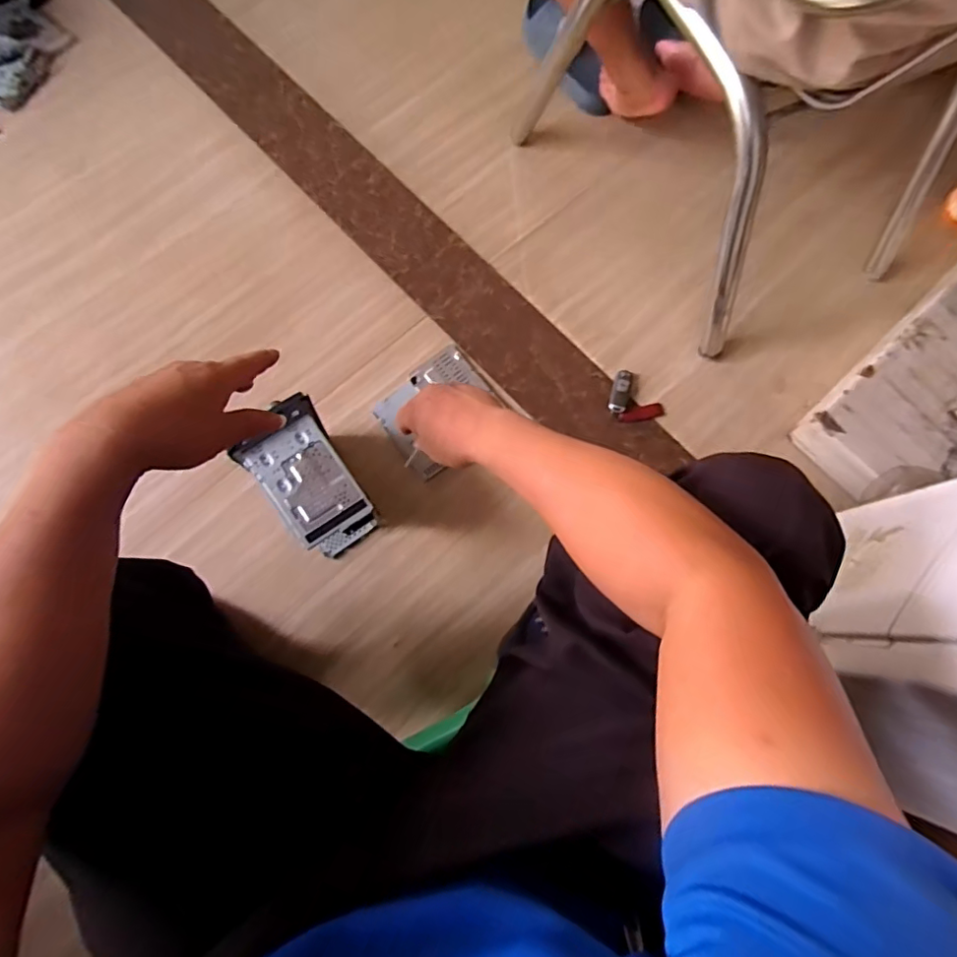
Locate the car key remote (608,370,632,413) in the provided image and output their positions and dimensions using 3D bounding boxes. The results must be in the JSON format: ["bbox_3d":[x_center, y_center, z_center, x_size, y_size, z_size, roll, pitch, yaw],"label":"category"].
[{"bbox_3d":[0.236,-0.144,0.906,0.033,0.010,0.071,16,69,4],"label":"car key remote"}]

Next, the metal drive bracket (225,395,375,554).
[{"bbox_3d":[-0.210,-0.003,0.675,0.108,0.032,0.181,-38,87,-15],"label":"metal drive bracket"}]

